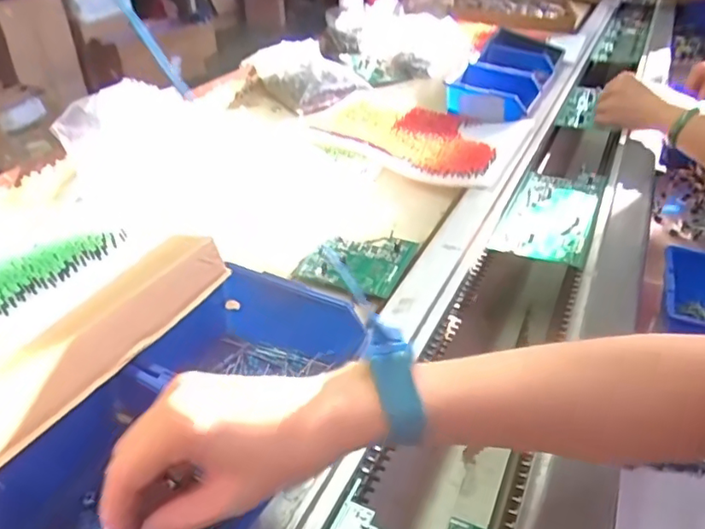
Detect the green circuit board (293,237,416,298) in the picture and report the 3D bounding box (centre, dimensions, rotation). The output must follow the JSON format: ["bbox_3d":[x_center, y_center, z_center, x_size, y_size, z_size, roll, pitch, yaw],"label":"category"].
[{"bbox_3d":[0.006,-0.007,0.569,0.096,0.016,0.103,12,36,18],"label":"green circuit board"}]

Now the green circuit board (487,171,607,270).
[{"bbox_3d":[0.225,-0.061,0.641,0.091,0.020,0.191,15,37,22],"label":"green circuit board"}]

